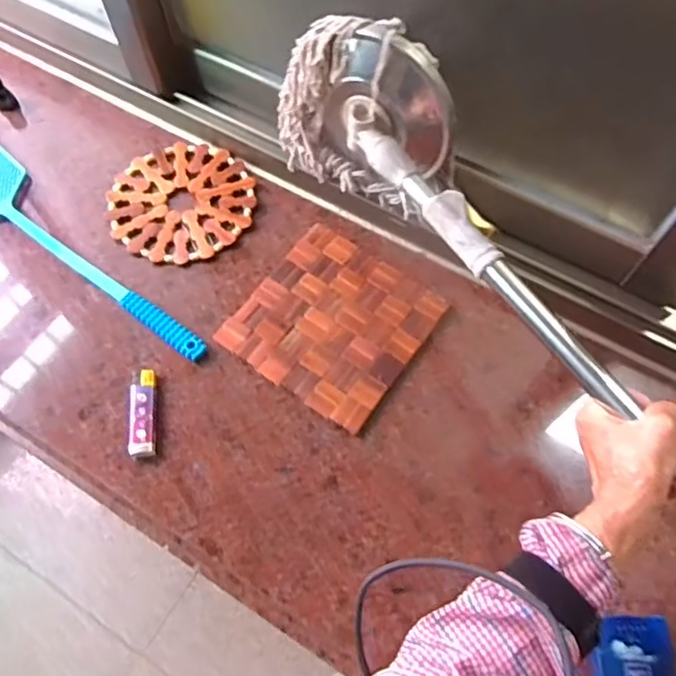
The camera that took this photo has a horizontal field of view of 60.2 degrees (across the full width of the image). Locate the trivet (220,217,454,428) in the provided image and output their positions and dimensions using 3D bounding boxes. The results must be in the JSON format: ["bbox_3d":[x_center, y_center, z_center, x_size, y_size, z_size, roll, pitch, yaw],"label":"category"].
[{"bbox_3d":[-0.003,-0.019,0.586,0.168,0.010,0.172,33,68,15],"label":"trivet"}]

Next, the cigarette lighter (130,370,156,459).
[{"bbox_3d":[-0.181,0.069,0.543,0.022,0.012,0.081,-6,63,-3],"label":"cigarette lighter"}]

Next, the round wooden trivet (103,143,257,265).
[{"bbox_3d":[-0.174,-0.154,0.653,0.160,0.008,0.155,0,63,0],"label":"round wooden trivet"}]

